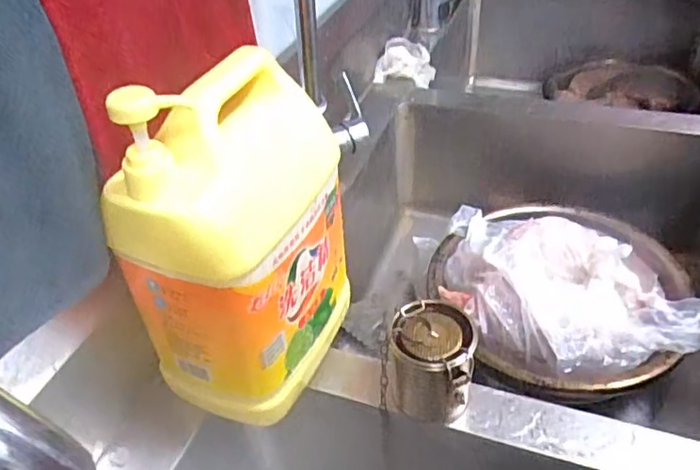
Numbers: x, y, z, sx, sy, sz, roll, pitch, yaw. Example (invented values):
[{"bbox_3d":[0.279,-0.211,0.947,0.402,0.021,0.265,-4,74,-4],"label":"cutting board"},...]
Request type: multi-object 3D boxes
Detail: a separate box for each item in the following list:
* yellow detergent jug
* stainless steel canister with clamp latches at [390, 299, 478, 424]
[{"bbox_3d":[-0.087,-0.001,0.489,0.119,0.283,0.178,10,43,17],"label":"yellow detergent jug"},{"bbox_3d":[0.073,0.113,0.515,0.066,0.083,0.071,2,41,9],"label":"stainless steel canister with clamp latches"}]

